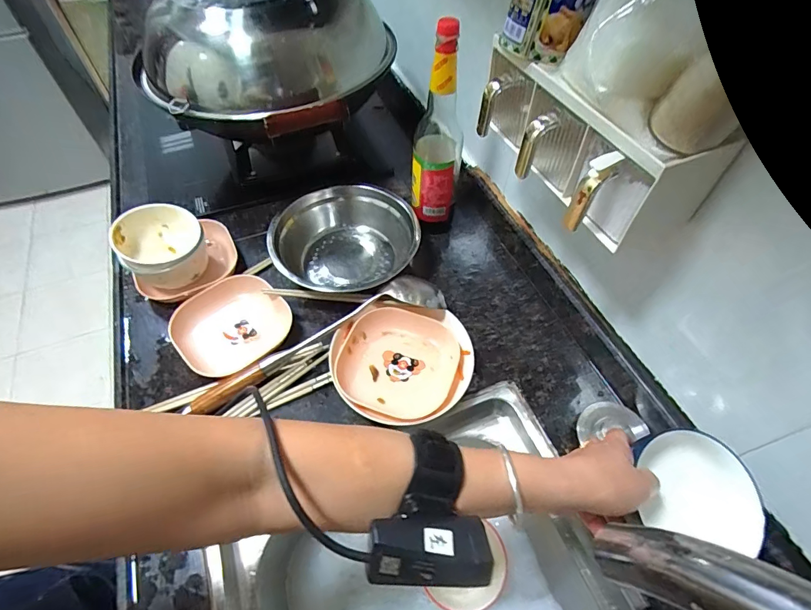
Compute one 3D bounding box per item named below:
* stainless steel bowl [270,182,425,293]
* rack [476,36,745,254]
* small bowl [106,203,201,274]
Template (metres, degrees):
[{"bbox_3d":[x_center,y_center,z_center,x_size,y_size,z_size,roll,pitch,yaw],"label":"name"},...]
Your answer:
[{"bbox_3d":[-0.086,-0.094,0.607,0.201,0.073,0.196,1,56,-2],"label":"stainless steel bowl"},{"bbox_3d":[0.165,-0.164,0.403,0.107,0.102,0.230,-20,57,-15],"label":"rack"},{"bbox_3d":[-0.338,-0.084,0.579,0.105,0.063,0.104,1,56,-2],"label":"small bowl"}]

